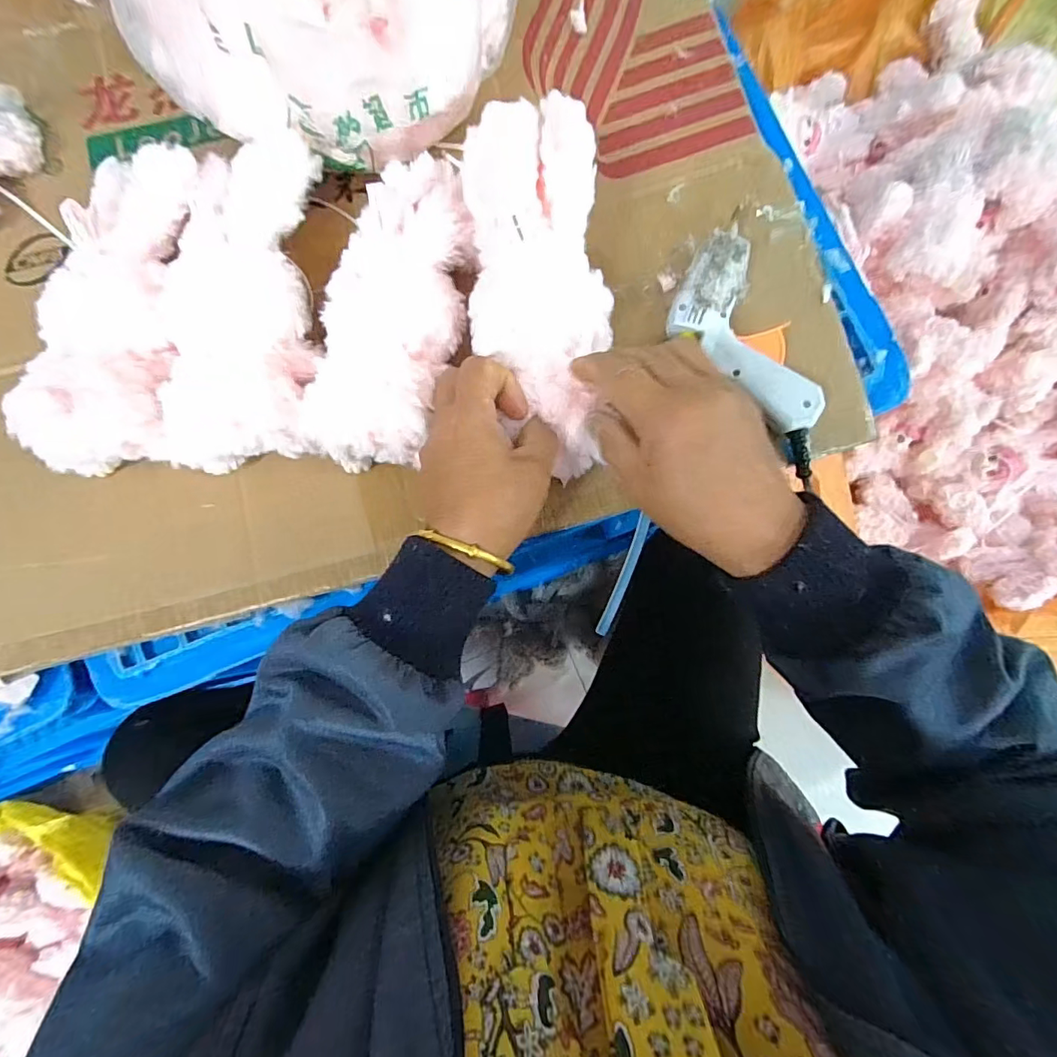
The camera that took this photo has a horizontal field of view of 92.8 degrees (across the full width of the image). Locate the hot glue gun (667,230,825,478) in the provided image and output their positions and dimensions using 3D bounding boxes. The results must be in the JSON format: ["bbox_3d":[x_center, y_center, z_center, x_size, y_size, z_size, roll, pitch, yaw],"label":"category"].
[{"bbox_3d":[0.145,-0.114,0.340,0.064,0.025,0.168,-23,83,0],"label":"hot glue gun"}]

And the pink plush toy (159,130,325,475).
[{"bbox_3d":[-0.197,-0.161,0.353,0.100,0.058,0.239,-2,83,2],"label":"pink plush toy"}]

